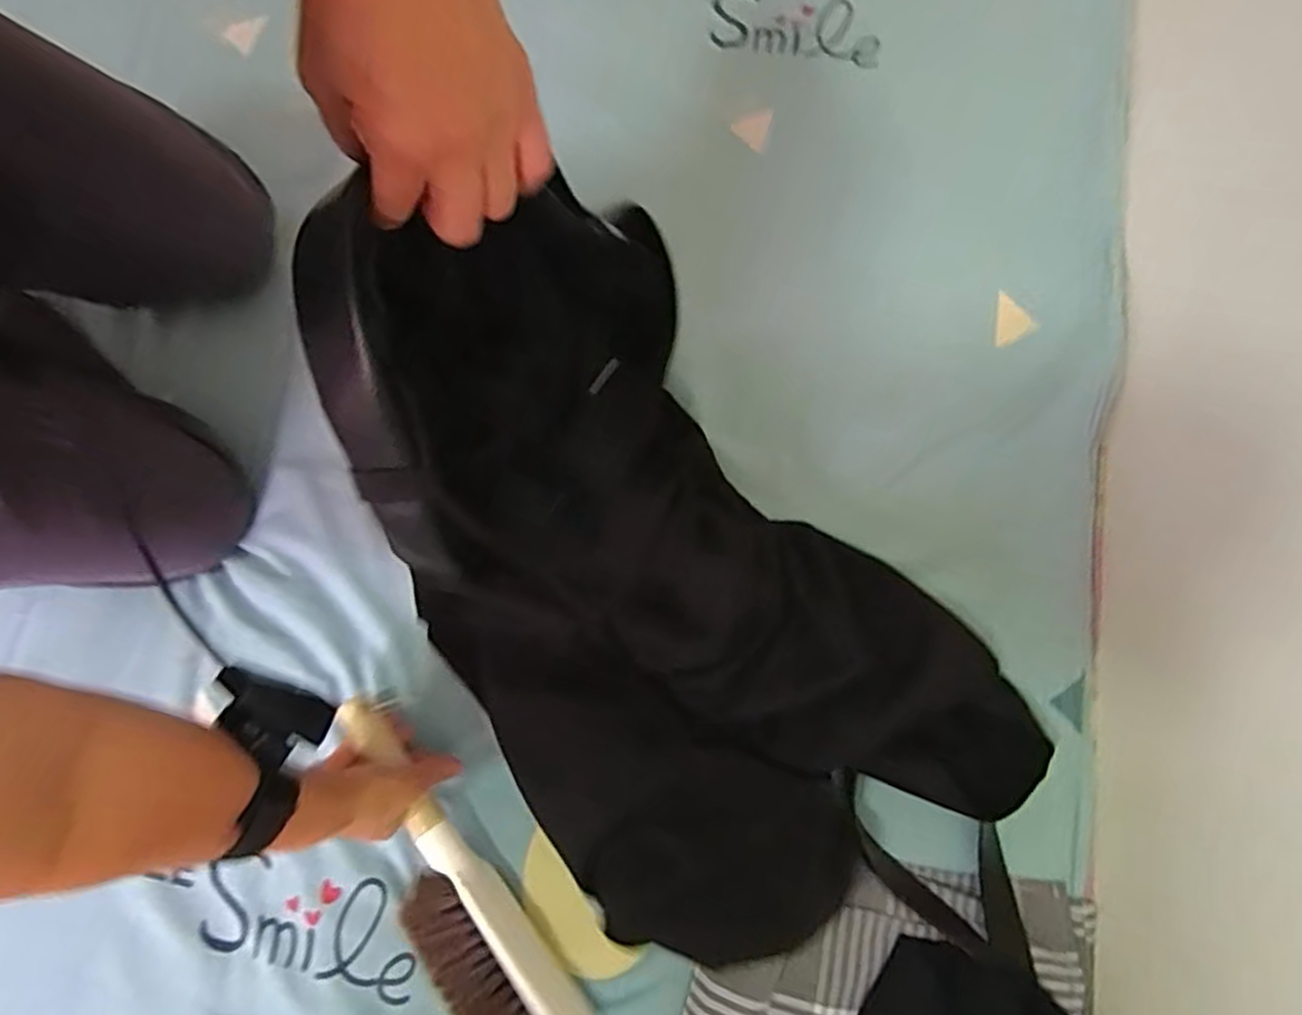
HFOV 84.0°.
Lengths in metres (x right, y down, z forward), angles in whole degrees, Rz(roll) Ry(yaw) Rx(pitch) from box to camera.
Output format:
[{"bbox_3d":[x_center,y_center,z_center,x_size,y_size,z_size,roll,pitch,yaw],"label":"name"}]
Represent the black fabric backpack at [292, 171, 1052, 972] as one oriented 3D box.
[{"bbox_3d":[0.015,0.045,0.494,0.343,0.237,0.501,-29,79,-7],"label":"black fabric backpack"}]

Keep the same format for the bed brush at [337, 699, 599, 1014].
[{"bbox_3d":[-0.153,0.306,0.555,0.092,0.037,0.354,-34,78,-8],"label":"bed brush"}]

